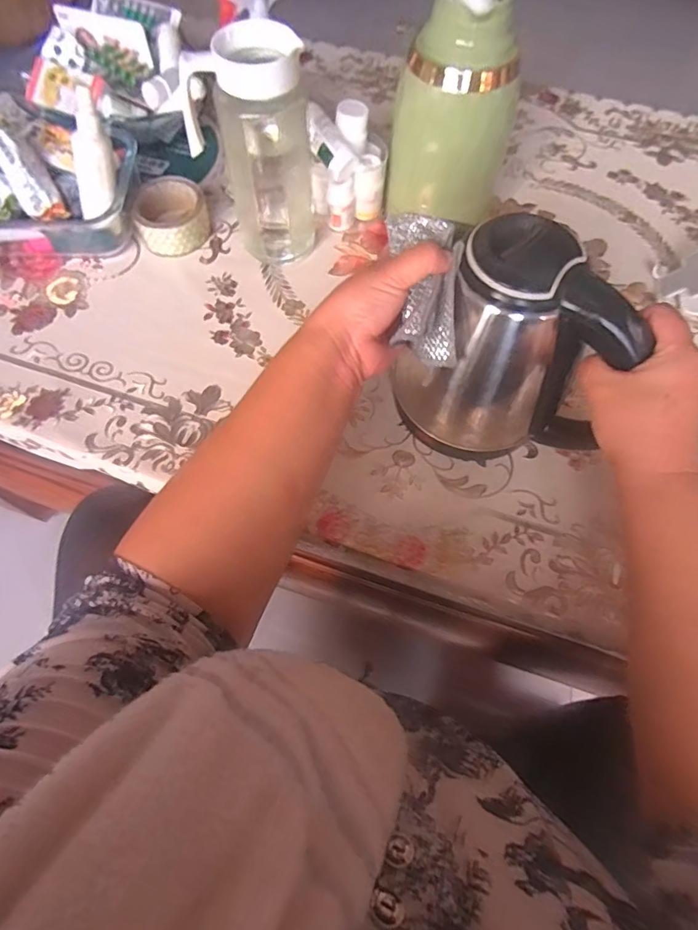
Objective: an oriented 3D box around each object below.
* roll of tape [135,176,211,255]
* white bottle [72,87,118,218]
[{"bbox_3d":[-0.210,-0.298,0.589,0.085,0.045,0.084,0,64,0],"label":"roll of tape"},{"bbox_3d":[-0.268,-0.323,0.521,0.023,0.120,0.033,35,45,15],"label":"white bottle"}]

